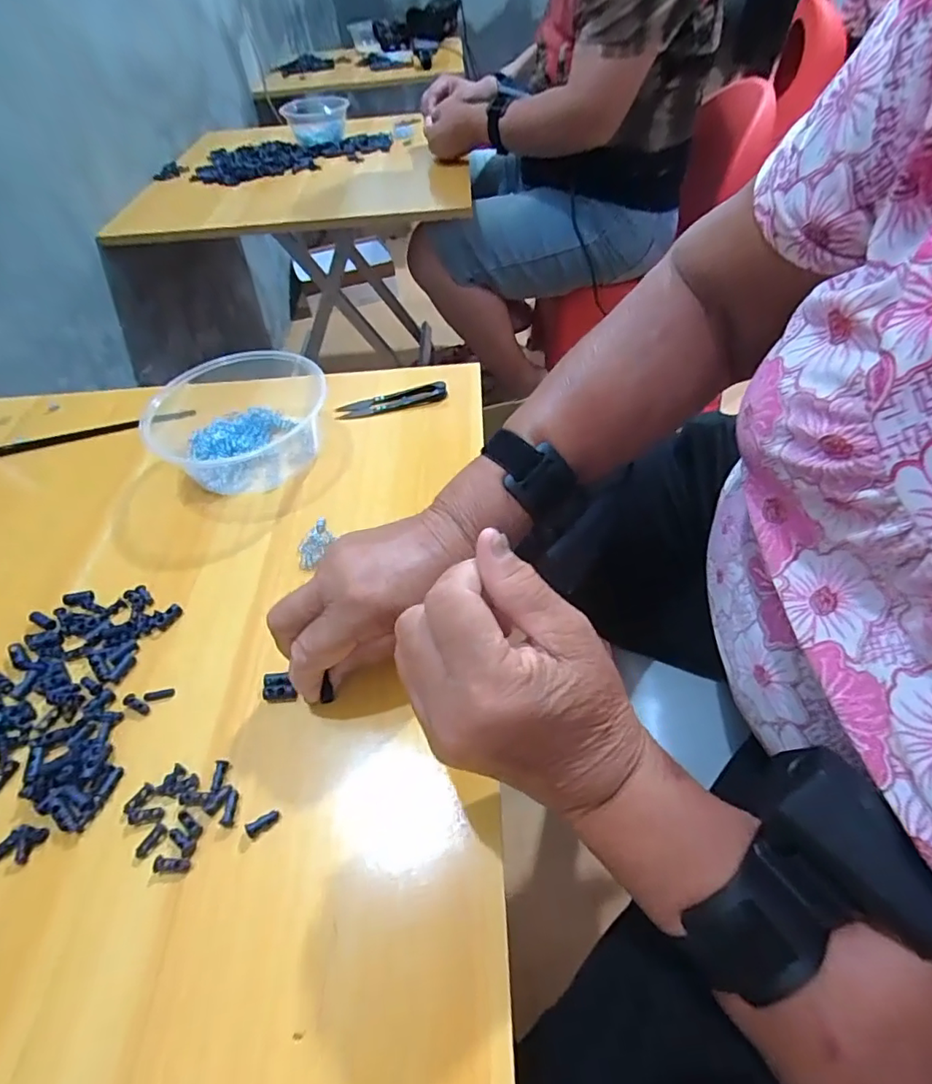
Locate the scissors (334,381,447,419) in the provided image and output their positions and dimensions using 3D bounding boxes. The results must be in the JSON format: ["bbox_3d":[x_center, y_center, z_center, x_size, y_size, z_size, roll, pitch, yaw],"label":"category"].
[{"bbox_3d":[-0.069,-0.131,0.504,0.101,0.014,0.018,-9,50,-2],"label":"scissors"}]

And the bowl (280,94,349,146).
[{"bbox_3d":[-0.300,-0.855,1.098,0.128,0.055,0.163,-13,50,-5],"label":"bowl"}]

